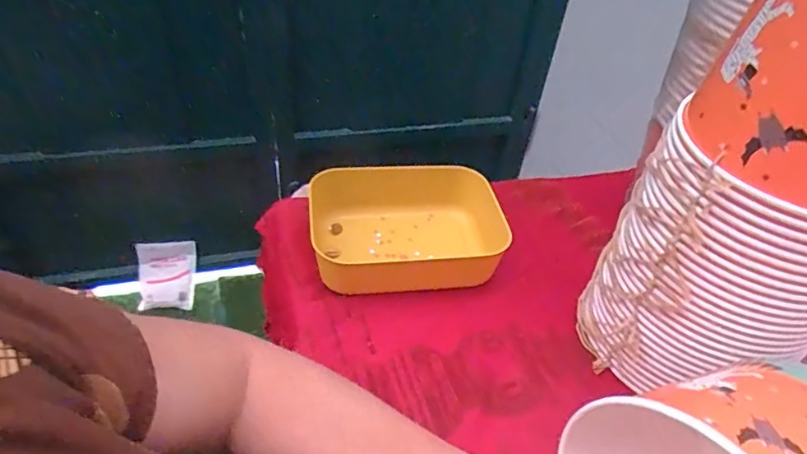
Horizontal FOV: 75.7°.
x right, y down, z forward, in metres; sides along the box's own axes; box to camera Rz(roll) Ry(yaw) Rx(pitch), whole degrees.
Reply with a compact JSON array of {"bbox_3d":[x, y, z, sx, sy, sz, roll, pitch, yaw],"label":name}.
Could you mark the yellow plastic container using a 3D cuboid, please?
[{"bbox_3d":[0.001,-0.001,0.529,0.178,0.059,0.137,-2,42,-9],"label":"yellow plastic container"}]

